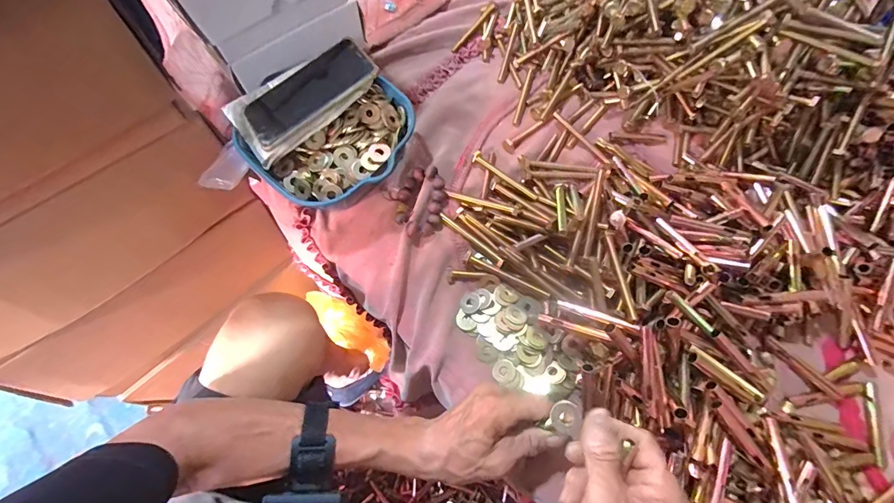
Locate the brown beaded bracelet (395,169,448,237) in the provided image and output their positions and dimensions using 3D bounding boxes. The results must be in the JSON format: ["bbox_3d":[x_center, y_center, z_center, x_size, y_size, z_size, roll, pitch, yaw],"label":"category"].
[{"bbox_3d":[-0.032,-0.062,0.483,0.059,0.022,0.085,4,68,0],"label":"brown beaded bracelet"}]

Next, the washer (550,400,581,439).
[{"bbox_3d":[0.098,0.137,0.322,0.023,0.004,0.026,18,79,15],"label":"washer"}]

